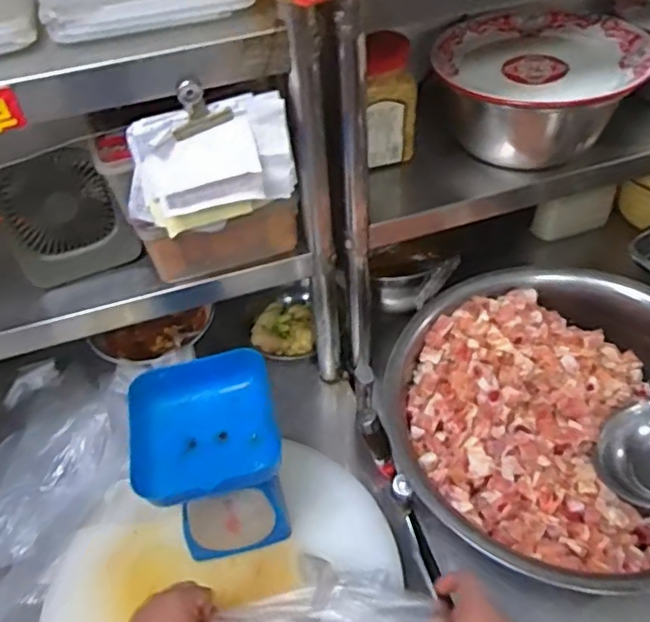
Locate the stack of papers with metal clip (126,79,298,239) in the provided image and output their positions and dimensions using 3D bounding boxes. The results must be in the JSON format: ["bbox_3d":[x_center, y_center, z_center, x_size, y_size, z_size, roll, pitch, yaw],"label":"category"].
[{"bbox_3d":[-0.115,-0.143,0.620,0.176,0.114,0.057,-20,49,-13],"label":"stack of papers with metal clip"}]

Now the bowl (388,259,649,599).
[{"bbox_3d":[0.308,0.134,0.790,0.412,0.129,0.425,-3,47,3],"label":"bowl"}]

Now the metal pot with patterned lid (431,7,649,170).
[{"bbox_3d":[0.299,-0.314,0.873,0.276,0.133,0.232,15,51,19],"label":"metal pot with patterned lid"}]

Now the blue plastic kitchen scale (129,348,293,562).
[{"bbox_3d":[-0.125,0.172,0.701,0.145,0.184,0.149,-12,47,-5],"label":"blue plastic kitchen scale"}]

